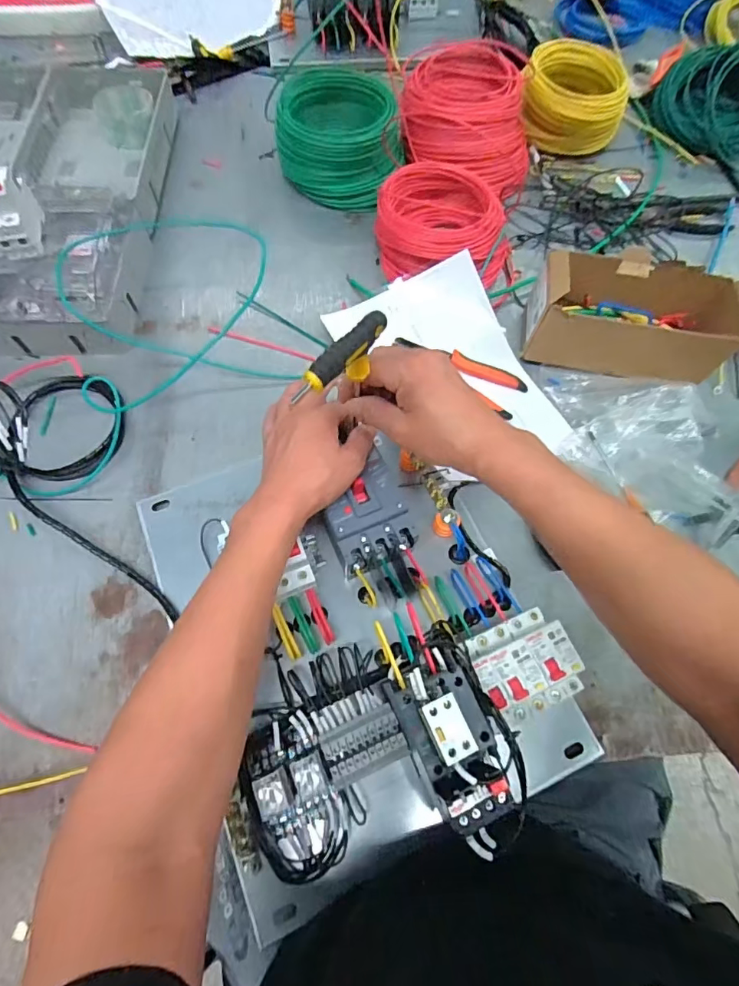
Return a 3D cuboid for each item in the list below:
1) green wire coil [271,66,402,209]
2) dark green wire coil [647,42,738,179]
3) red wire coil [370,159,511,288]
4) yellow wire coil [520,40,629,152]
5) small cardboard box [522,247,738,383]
[{"bbox_3d":[-0.042,-0.509,0.703,0.182,0.103,0.135,31,70,11],"label":"green wire coil"},{"bbox_3d":[0.613,-0.637,0.775,0.213,0.106,0.213,1,67,-1],"label":"dark green wire coil"},{"bbox_3d":[0.102,-0.358,0.662,0.180,0.071,0.145,1,67,-2],"label":"red wire coil"},{"bbox_3d":[0.324,-0.626,0.776,0.163,0.082,0.148,15,67,5],"label":"yellow wire coil"},{"bbox_3d":[0.323,-0.218,0.596,0.236,0.093,0.116,11,67,3],"label":"small cardboard box"}]

